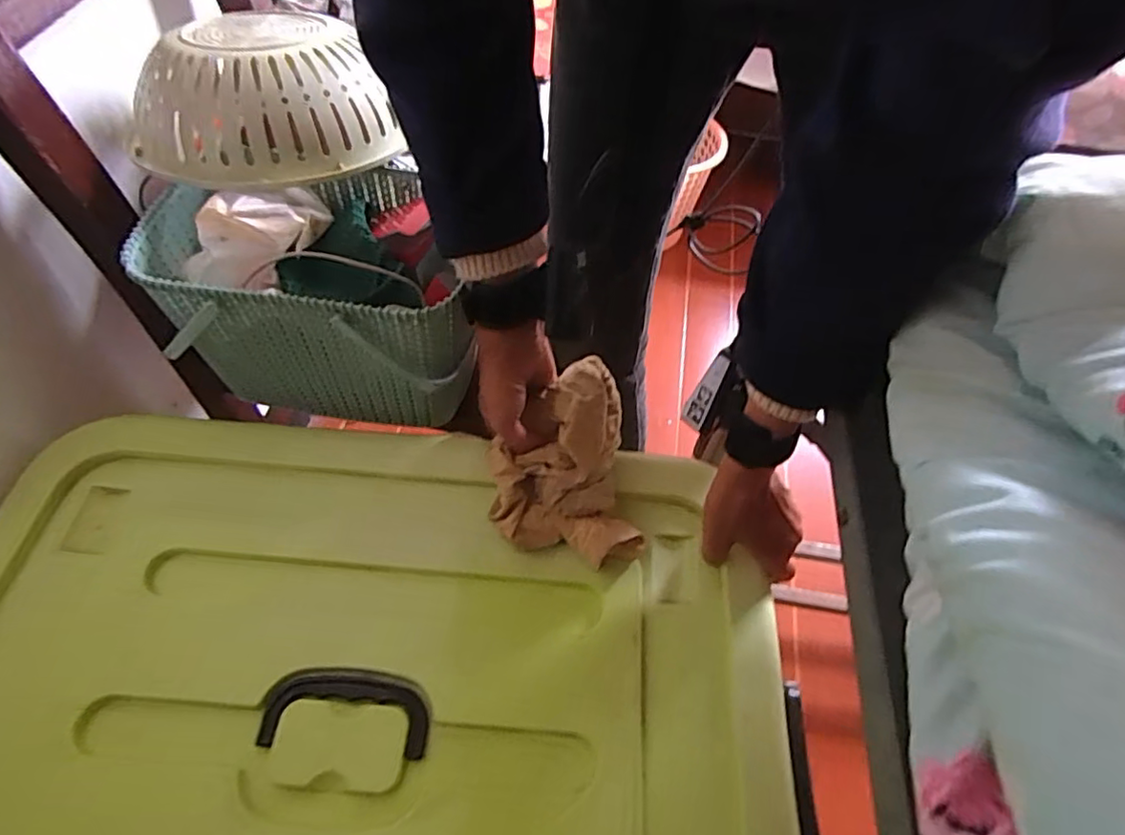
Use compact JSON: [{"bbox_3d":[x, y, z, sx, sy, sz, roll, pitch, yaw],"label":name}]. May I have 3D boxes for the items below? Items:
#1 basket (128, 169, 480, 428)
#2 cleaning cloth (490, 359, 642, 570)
[{"bbox_3d":[-0.211,-0.116,0.562,0.258,0.163,0.186,3,55,-3],"label":"basket"},{"bbox_3d":[-0.001,0.036,0.508,0.117,0.089,0.149,-4,56,-8],"label":"cleaning cloth"}]

